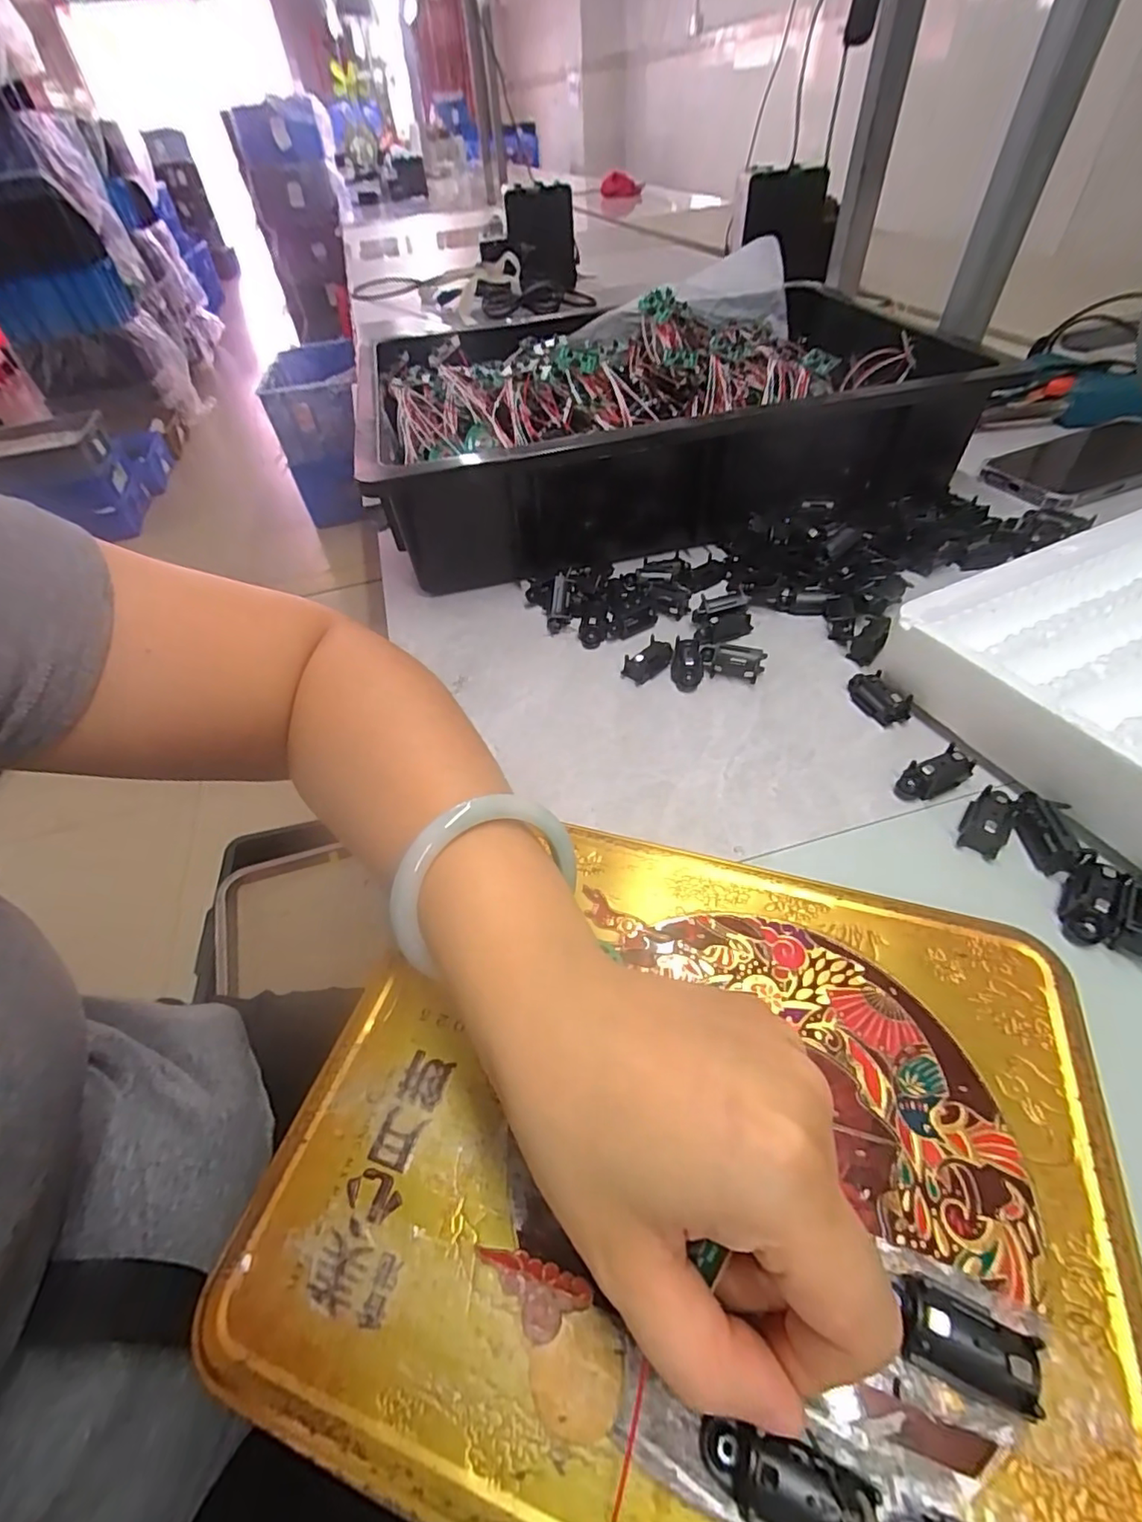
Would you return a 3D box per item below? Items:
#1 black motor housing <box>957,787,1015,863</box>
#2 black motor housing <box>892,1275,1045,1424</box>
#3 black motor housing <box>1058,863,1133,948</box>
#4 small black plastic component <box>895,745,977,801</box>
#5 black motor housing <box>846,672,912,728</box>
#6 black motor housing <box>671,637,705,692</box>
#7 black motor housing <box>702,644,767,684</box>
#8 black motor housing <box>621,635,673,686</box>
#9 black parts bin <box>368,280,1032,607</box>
[{"bbox_3d":[0.182,0.026,0.254,0.017,0.013,0.028,31,57,28],"label":"black motor housing"},{"bbox_3d":[0.094,0.140,0.141,0.029,0.016,0.015,15,51,17],"label":"black motor housing"},{"bbox_3d":[0.202,0.055,0.226,0.016,0.015,0.031,30,57,28],"label":"black motor housing"},{"bbox_3d":[0.170,0.007,0.273,0.034,0.013,0.017,-25,51,-17],"label":"small black plastic component"},{"bbox_3d":[0.163,-0.035,0.310,0.017,0.013,0.035,-17,49,-11],"label":"black motor housing"},{"bbox_3d":[0.067,-0.057,0.337,0.017,0.012,0.035,0,62,5],"label":"black motor housing"},{"bbox_3d":[0.092,-0.057,0.334,0.034,0.017,0.012,11,50,14],"label":"black motor housing"},{"bbox_3d":[0.046,-0.058,0.344,0.030,0.014,0.018,-35,54,-24],"label":"black motor housing"},{"bbox_3d":[0.061,-0.281,0.477,0.414,0.087,0.305,-11,48,-5],"label":"black parts bin"}]

